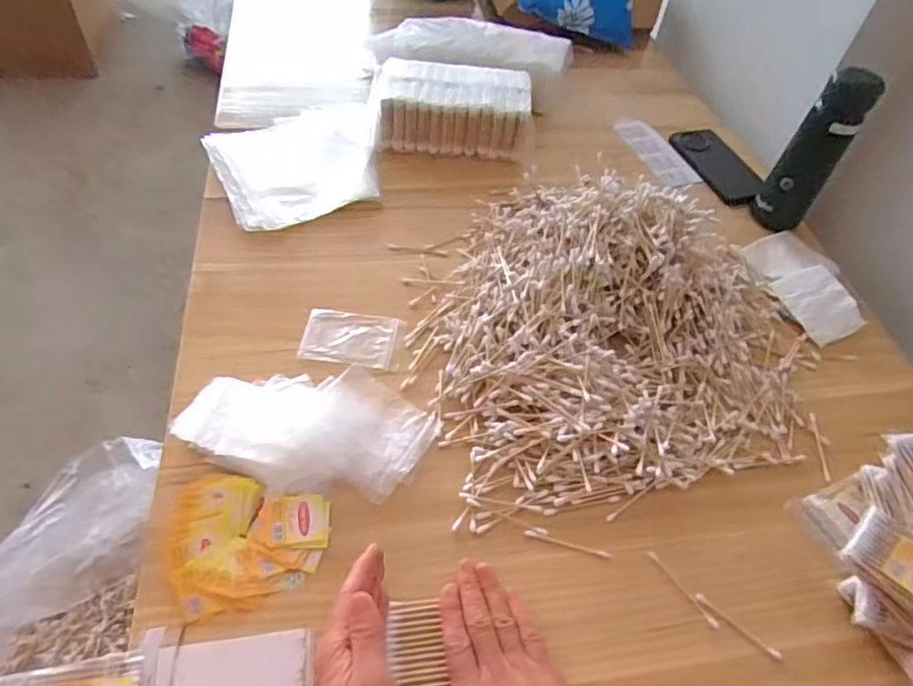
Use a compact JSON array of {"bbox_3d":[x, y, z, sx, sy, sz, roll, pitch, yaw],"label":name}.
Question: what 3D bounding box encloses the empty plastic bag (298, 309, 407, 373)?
[{"bbox_3d":[-0.102,-0.004,0.583,0.095,0.006,0.064,6,50,-1],"label":"empty plastic bag"}]

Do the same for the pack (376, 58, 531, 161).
[{"bbox_3d":[-0.009,-0.306,0.787,0.203,0.082,0.109,3,52,-2],"label":"pack"}]

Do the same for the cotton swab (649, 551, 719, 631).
[{"bbox_3d":[0.176,0.191,0.459,0.008,0.004,0.069,-30,60,-25],"label":"cotton swab"}]

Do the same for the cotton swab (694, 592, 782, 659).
[{"bbox_3d":[0.211,0.211,0.442,0.067,0.004,0.006,34,57,20],"label":"cotton swab"}]

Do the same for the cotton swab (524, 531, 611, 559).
[{"bbox_3d":[0.088,0.160,0.470,0.068,0.004,0.005,15,53,6],"label":"cotton swab"}]

